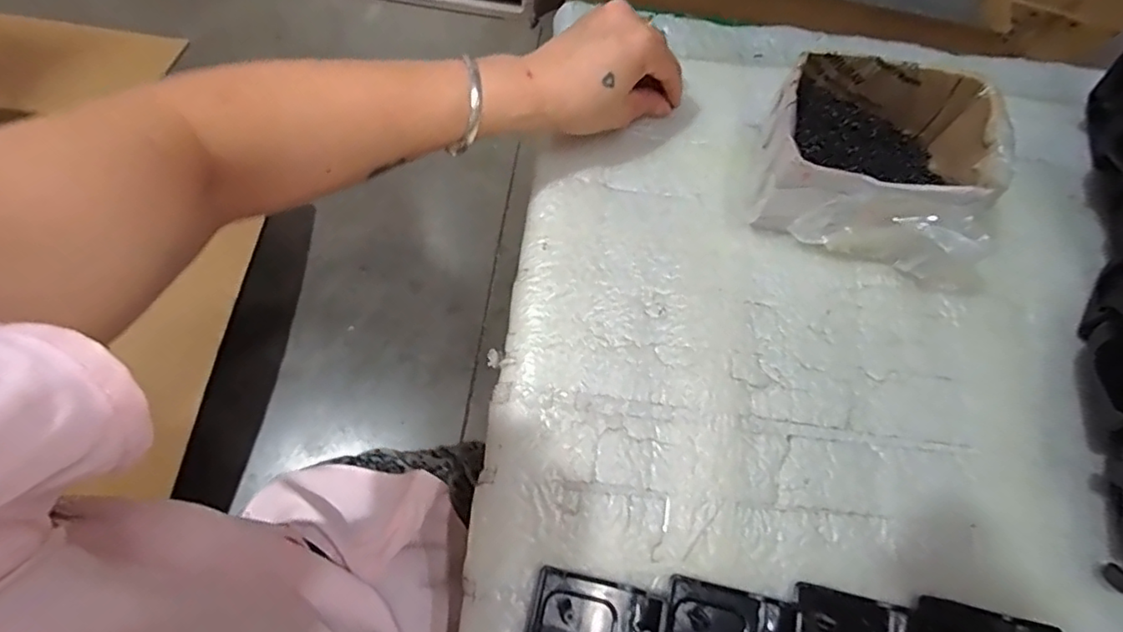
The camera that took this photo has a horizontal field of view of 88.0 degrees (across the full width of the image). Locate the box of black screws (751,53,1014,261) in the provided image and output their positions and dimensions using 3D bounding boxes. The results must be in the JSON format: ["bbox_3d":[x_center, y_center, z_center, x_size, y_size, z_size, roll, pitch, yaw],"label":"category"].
[{"bbox_3d":[0.198,-0.097,0.370,0.135,0.071,0.102,19,70,5],"label":"box of black screws"}]

